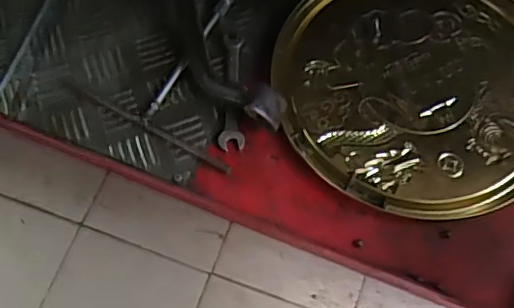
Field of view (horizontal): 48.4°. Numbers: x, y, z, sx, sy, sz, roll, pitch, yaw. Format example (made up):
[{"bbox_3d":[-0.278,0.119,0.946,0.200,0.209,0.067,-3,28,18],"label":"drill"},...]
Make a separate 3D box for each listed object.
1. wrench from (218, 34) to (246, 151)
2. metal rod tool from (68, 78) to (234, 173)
[{"bbox_3d":[-0.023,-0.060,0.526,0.022,0.007,0.119,-1,67,1],"label":"wrench"},{"bbox_3d":[-0.101,-0.026,0.511,0.174,0.010,0.008,29,71,10],"label":"metal rod tool"}]

